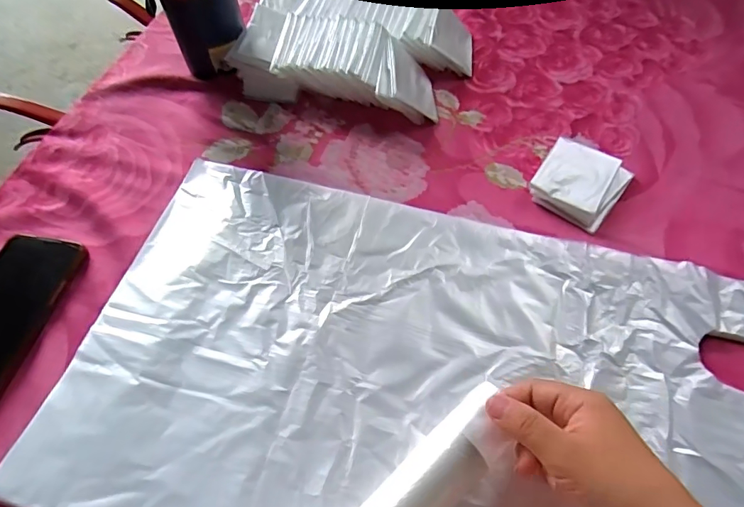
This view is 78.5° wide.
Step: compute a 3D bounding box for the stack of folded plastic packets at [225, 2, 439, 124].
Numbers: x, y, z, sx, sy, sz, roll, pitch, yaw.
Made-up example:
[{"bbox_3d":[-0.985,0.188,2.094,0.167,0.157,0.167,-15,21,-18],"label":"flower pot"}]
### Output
[{"bbox_3d":[-0.036,-0.212,0.507,0.229,0.050,0.107,12,60,9],"label":"stack of folded plastic packets"}]

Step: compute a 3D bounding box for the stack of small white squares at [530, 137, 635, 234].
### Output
[{"bbox_3d":[0.198,-0.068,0.435,0.074,0.013,0.089,32,65,20],"label":"stack of small white squares"}]

